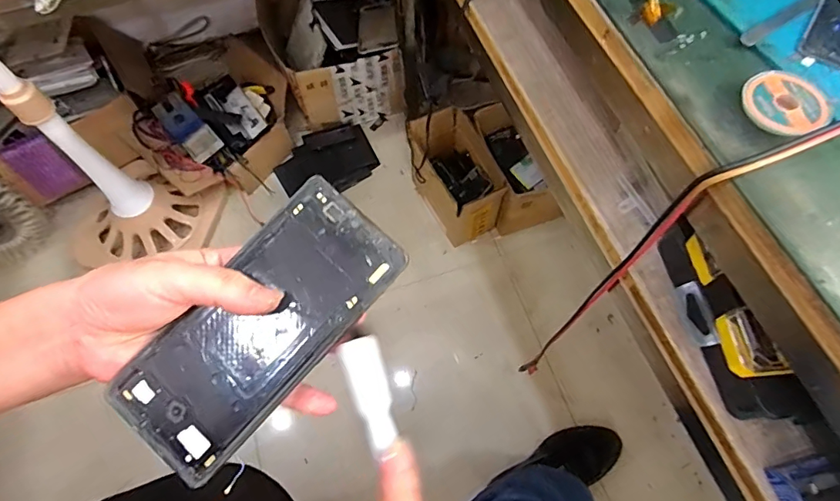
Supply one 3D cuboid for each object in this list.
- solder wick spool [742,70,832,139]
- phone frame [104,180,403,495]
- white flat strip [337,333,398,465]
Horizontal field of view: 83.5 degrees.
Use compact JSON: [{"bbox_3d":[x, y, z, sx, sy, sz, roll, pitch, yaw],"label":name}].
[{"bbox_3d":[0.206,-0.082,0.265,0.041,0.006,0.043,-1,65,1],"label":"solder wick spool"},{"bbox_3d":[-0.086,0.041,0.254,0.072,0.008,0.161,42,84,4],"label":"phone frame"},{"bbox_3d":[-0.024,0.072,0.233,0.019,0.006,0.061,-14,103,-5],"label":"white flat strip"}]

